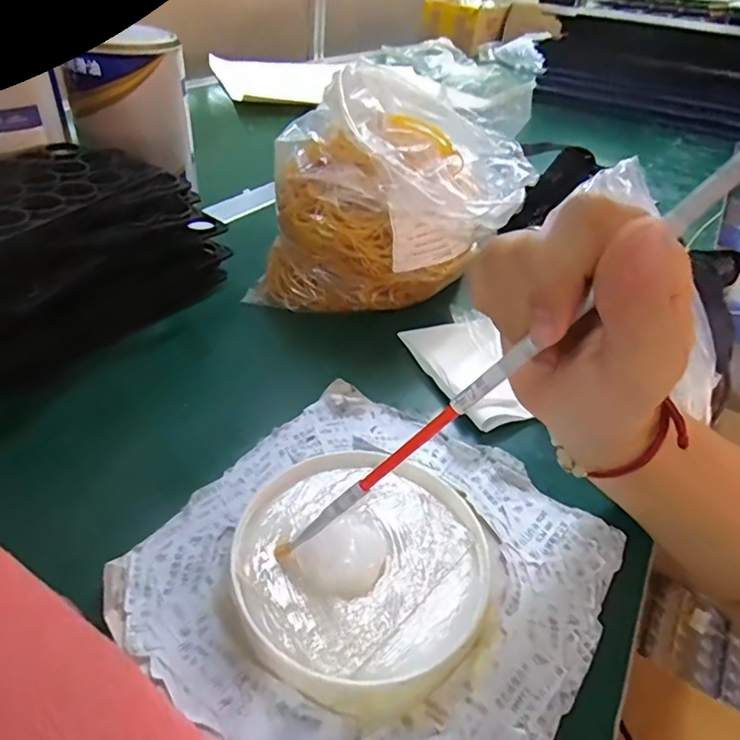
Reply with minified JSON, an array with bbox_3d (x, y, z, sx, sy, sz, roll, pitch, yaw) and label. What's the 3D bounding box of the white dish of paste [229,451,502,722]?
[{"bbox_3d":[-0.003,0.089,0.254,0.116,0.023,0.119,4,39,-3],"label":"white dish of paste"}]

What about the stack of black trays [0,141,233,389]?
[{"bbox_3d":[-0.222,-0.080,0.377,0.132,0.098,0.251,28,43,24],"label":"stack of black trays"}]

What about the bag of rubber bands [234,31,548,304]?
[{"bbox_3d":[0.035,-0.162,0.468,0.173,0.152,0.255,20,41,16],"label":"bag of rubber bands"}]

